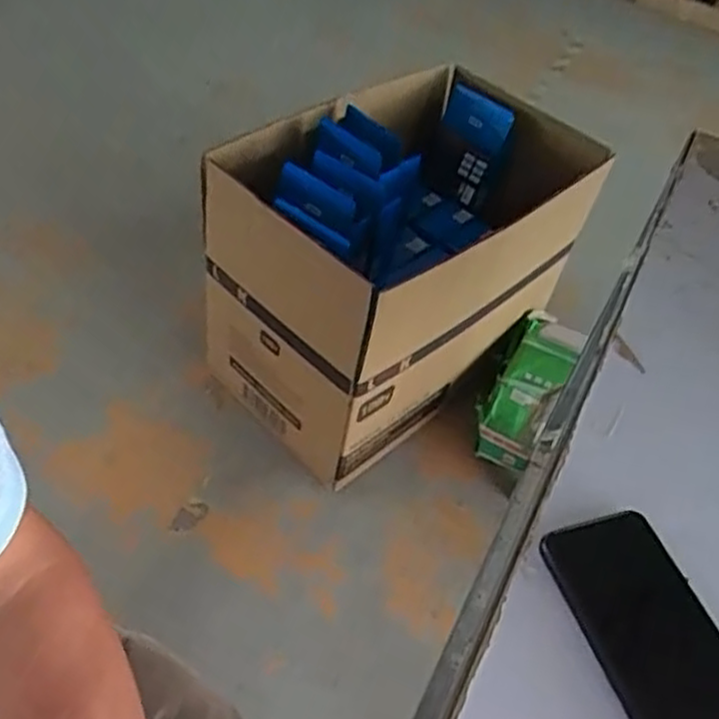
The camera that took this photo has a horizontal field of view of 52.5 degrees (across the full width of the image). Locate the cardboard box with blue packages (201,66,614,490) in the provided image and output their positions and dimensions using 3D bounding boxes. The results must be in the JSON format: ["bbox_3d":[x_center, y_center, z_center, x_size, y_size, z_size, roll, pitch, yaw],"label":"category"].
[{"bbox_3d":[0.090,-0.195,1.374,0.425,0.456,0.684,39,53,24],"label":"cardboard box with blue packages"}]

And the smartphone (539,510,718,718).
[{"bbox_3d":[0.169,0.160,0.412,0.076,0.015,0.159,-11,50,-19],"label":"smartphone"}]

